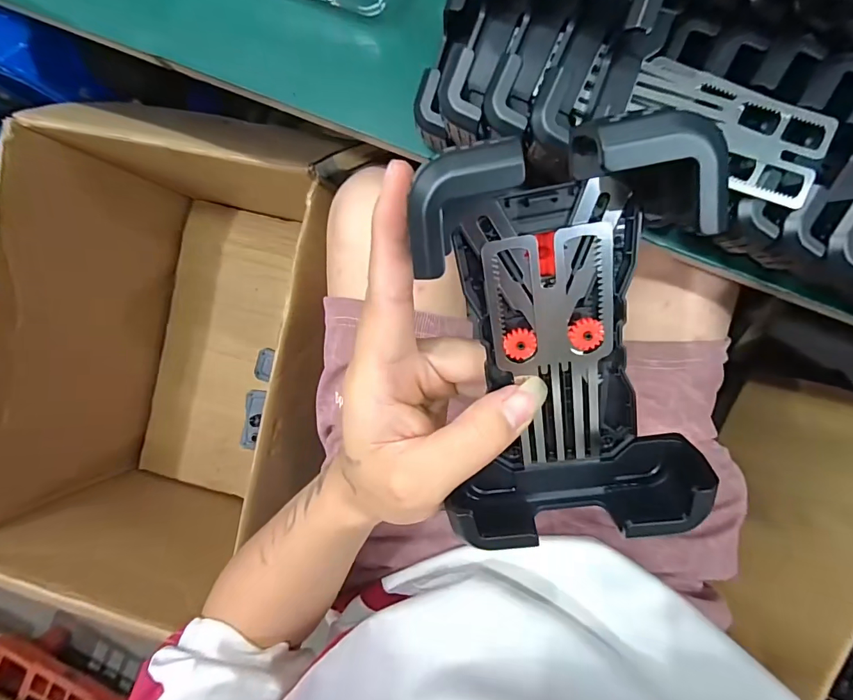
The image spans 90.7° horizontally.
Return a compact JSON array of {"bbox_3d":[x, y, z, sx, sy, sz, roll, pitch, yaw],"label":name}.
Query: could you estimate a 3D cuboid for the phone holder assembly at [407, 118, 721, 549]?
[{"bbox_3d":[0.046,0.006,0.147,0.087,0.038,0.149,-12,114,8],"label":"phone holder assembly"}]

